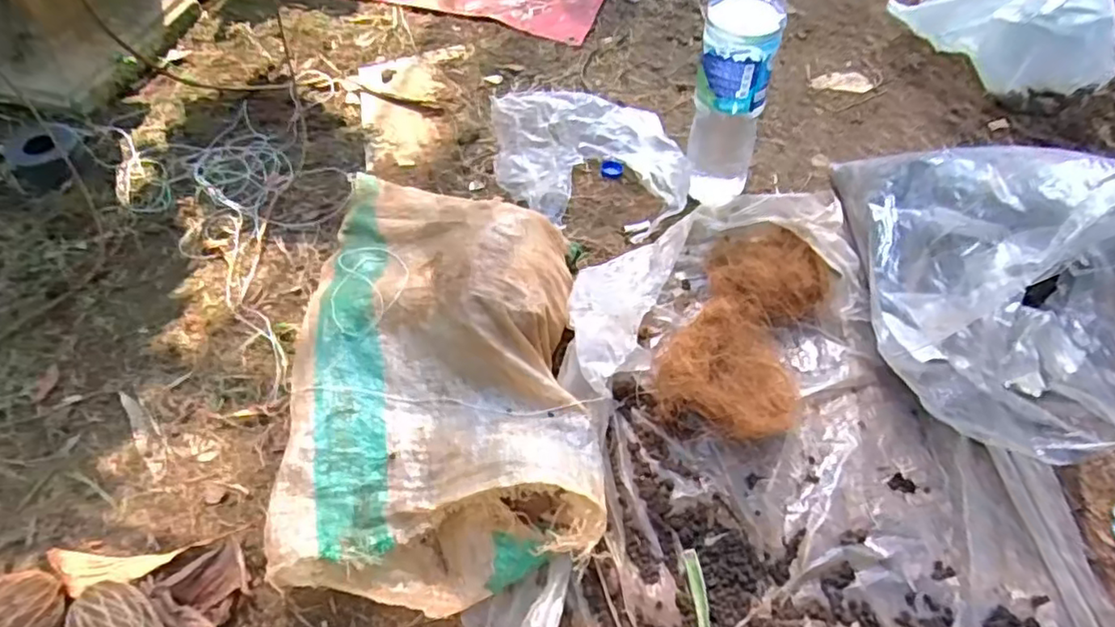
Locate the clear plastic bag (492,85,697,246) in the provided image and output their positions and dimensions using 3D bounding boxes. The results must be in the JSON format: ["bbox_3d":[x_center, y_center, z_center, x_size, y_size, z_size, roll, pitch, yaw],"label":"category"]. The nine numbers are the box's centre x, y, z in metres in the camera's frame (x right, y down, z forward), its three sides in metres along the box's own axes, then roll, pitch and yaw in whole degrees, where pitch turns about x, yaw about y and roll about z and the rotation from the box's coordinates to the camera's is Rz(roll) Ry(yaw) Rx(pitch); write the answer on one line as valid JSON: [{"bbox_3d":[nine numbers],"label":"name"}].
[{"bbox_3d":[0.039,-0.204,0.827,0.272,0.102,0.179,16,56,9],"label":"clear plastic bag"}]

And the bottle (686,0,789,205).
[{"bbox_3d":[0.202,-0.255,0.746,0.081,0.307,0.069,-7,56,-6],"label":"bottle"}]

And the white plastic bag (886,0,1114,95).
[{"bbox_3d":[0.696,-0.455,0.966,0.138,0.128,0.313,-28,60,-19],"label":"white plastic bag"}]

